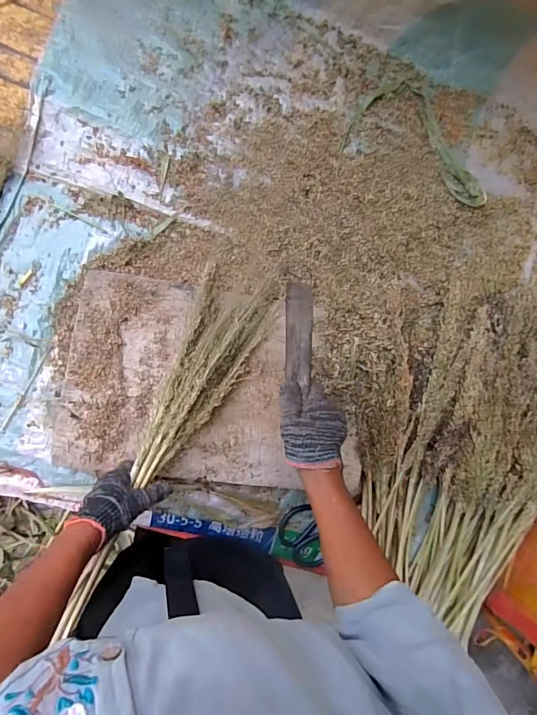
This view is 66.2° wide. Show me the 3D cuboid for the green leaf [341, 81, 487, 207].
[{"bbox_3d":[0.296,-0.408,0.769,0.291,0.006,0.169,20,86,-6],"label":"green leaf"}]

